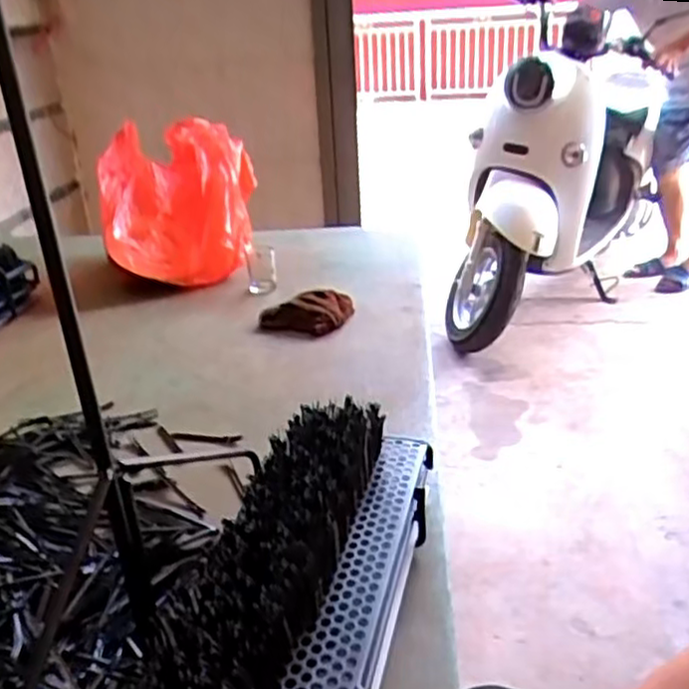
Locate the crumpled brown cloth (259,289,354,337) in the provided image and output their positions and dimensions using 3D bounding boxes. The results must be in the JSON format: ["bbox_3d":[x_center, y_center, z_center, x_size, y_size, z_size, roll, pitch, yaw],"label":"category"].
[{"bbox_3d":[-0.059,-0.046,1.147,0.149,0.045,0.064,-6,27,-5],"label":"crumpled brown cloth"}]

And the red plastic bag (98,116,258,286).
[{"bbox_3d":[-0.310,-0.260,1.376,0.250,0.262,0.277,-3,27,1],"label":"red plastic bag"}]

